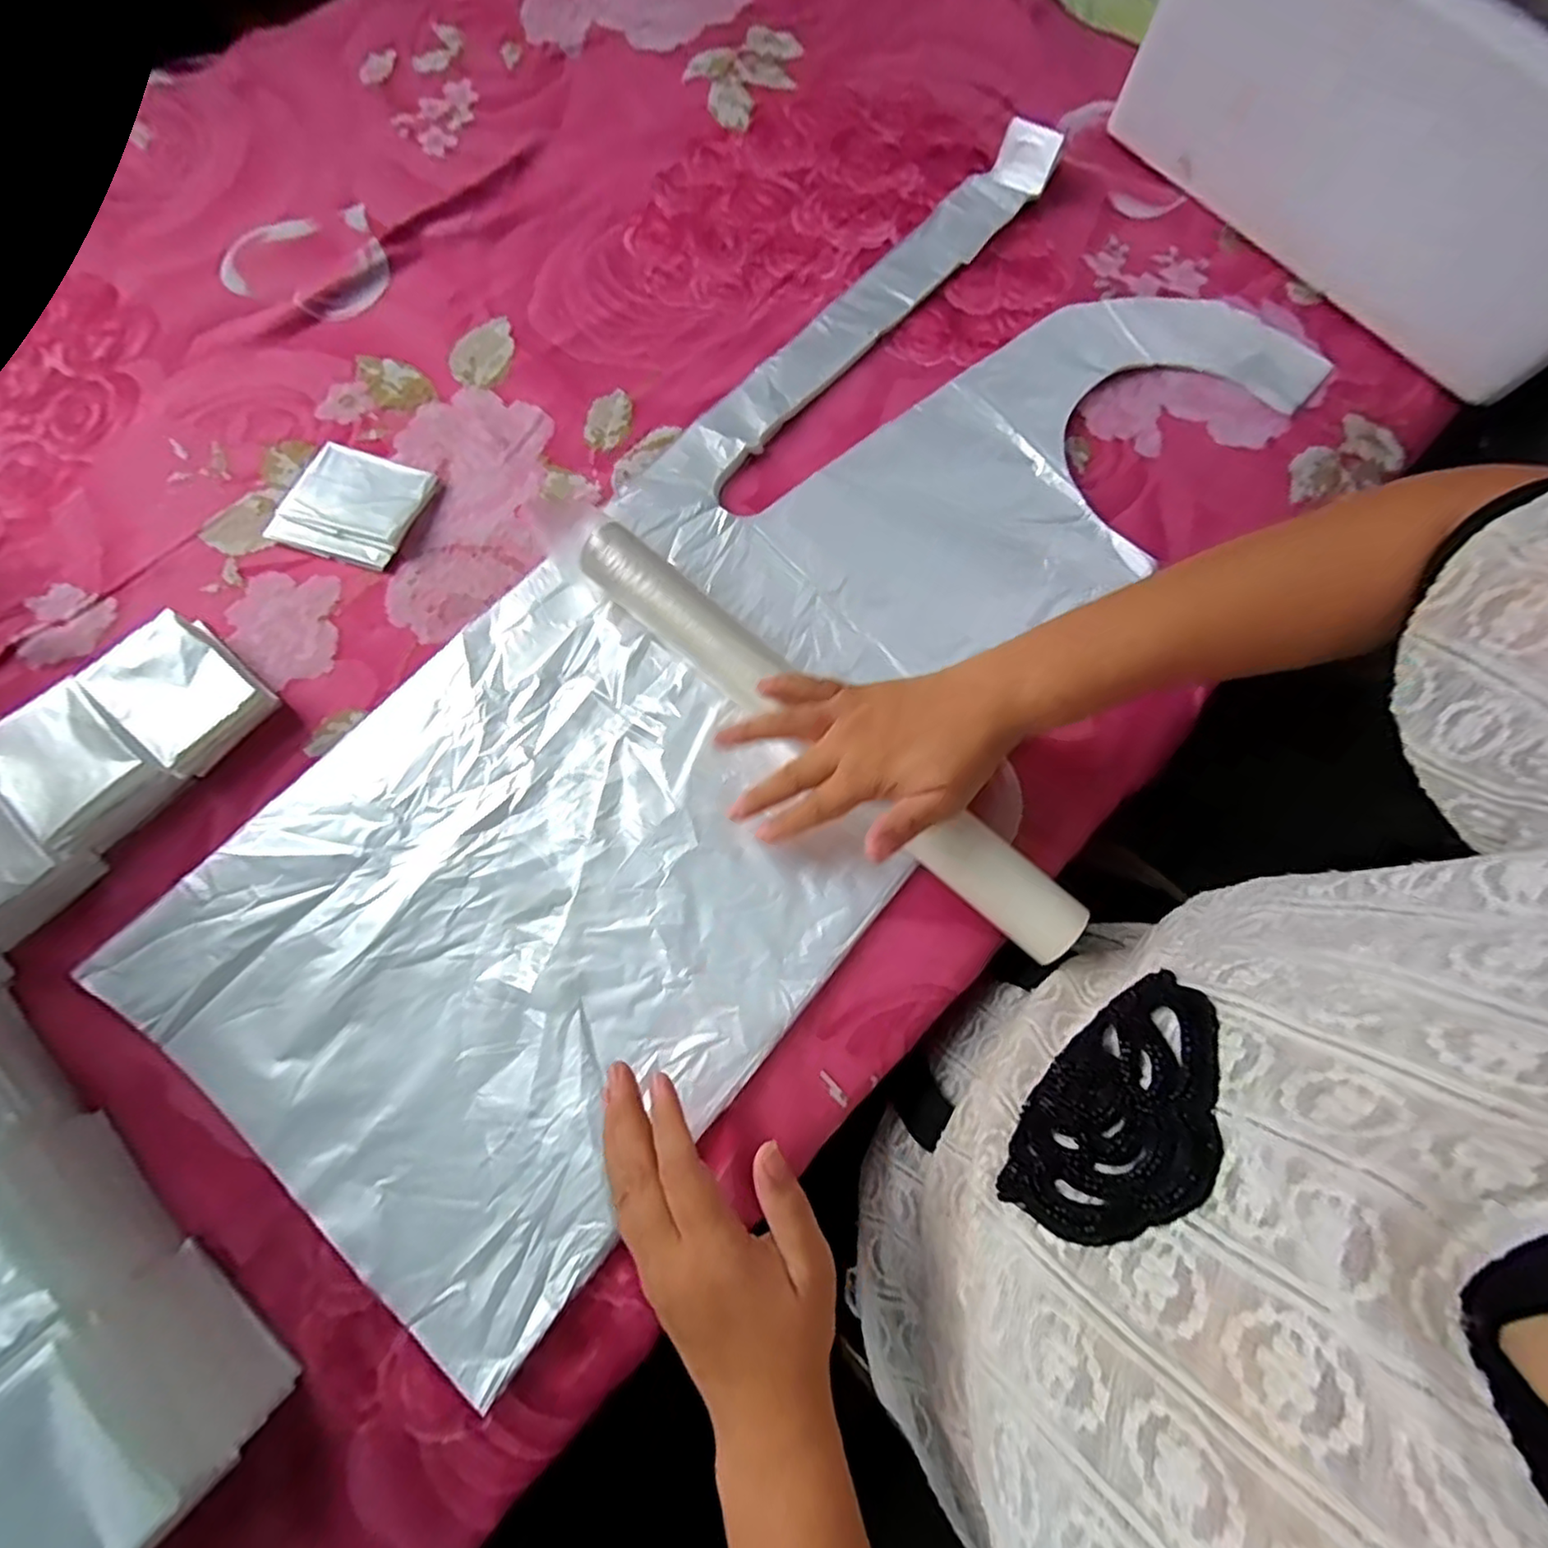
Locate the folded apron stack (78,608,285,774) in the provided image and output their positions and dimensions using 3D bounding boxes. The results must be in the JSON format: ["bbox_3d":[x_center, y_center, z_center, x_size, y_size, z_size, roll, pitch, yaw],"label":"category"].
[{"bbox_3d":[-0.356,-0.050,0.396,0.084,0.030,0.064,41,79,9],"label":"folded apron stack"}]

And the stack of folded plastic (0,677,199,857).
[{"bbox_3d":[-0.404,-0.006,0.382,0.088,0.029,0.066,42,79,9],"label":"stack of folded plastic"}]

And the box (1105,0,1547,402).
[{"bbox_3d":[0.496,-0.503,0.476,0.378,0.177,0.281,42,79,9],"label":"box"}]

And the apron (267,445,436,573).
[{"bbox_3d":[-0.288,-0.184,0.448,0.086,0.010,0.081,18,76,4],"label":"apron"}]

